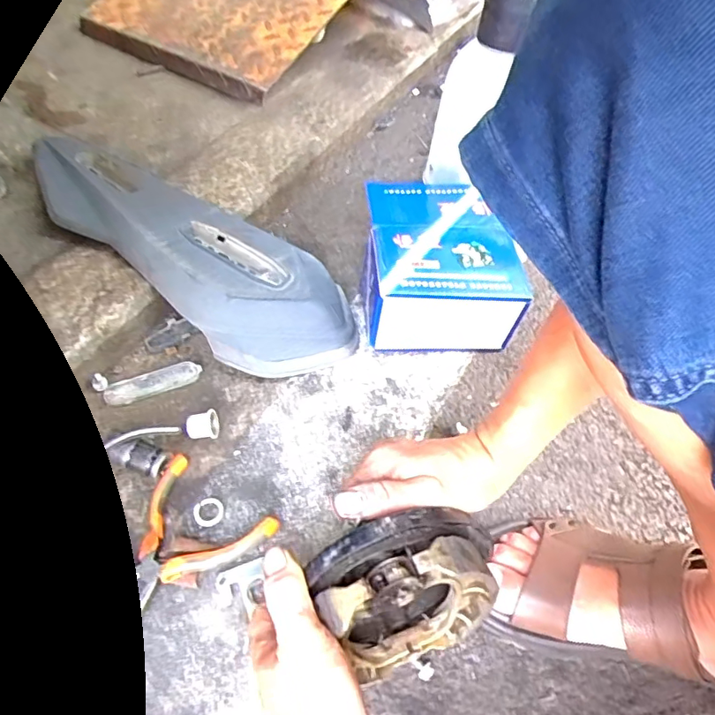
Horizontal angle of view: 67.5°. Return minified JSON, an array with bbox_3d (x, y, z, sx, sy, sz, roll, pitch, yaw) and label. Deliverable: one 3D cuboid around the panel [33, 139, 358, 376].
[{"bbox_3d":[-0.191,-0.123,0.606,0.422,0.094,0.152,32,56,18],"label":"panel"}]

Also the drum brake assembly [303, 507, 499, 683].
[{"bbox_3d":[0.033,0.157,0.359,0.116,0.122,0.073,-17,56,-17],"label":"drum brake assembly"}]

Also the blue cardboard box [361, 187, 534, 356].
[{"bbox_3d":[0.087,-0.105,0.611,0.160,0.102,0.185,-2,52,-6],"label":"blue cardboard box"}]

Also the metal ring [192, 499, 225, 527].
[{"bbox_3d":[-0.130,0.134,0.467,0.025,0.004,0.025,2,52,-3],"label":"metal ring"}]

